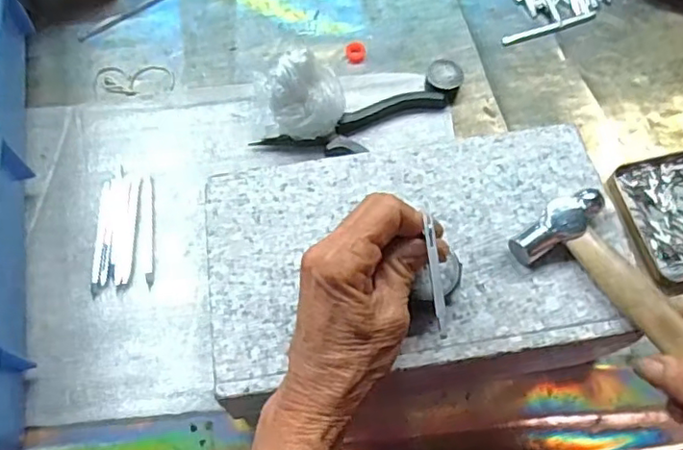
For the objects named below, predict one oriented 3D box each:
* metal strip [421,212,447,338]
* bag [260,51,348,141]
[{"bbox_3d":[0.044,0.023,0.278,0.005,0.004,0.060,-4,76,-3],"label":"metal strip"},{"bbox_3d":[-0.028,-0.095,0.452,0.059,0.066,0.051,0,63,1],"label":"bag"}]

